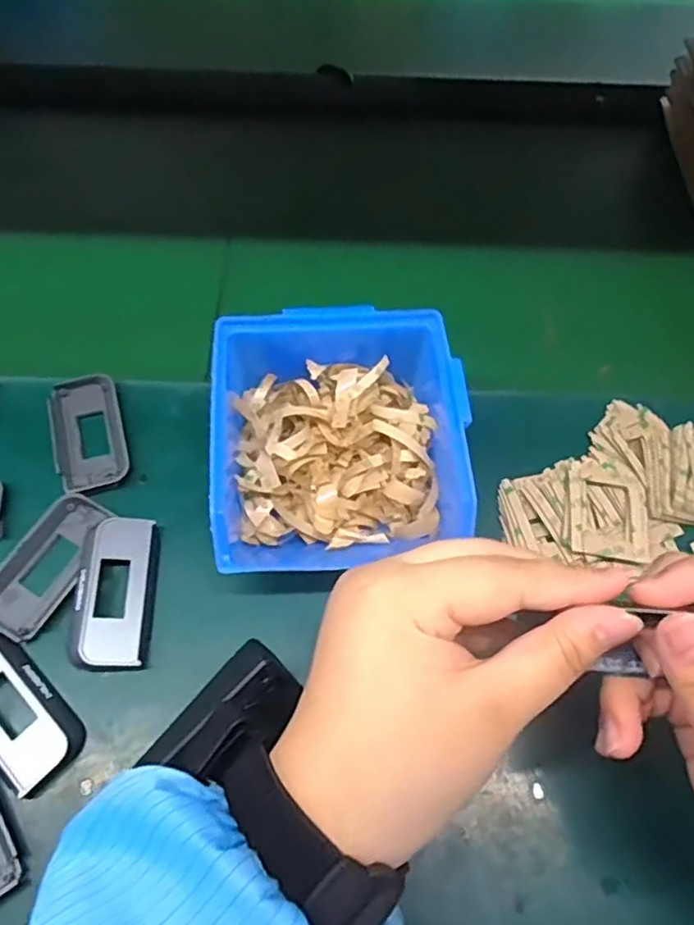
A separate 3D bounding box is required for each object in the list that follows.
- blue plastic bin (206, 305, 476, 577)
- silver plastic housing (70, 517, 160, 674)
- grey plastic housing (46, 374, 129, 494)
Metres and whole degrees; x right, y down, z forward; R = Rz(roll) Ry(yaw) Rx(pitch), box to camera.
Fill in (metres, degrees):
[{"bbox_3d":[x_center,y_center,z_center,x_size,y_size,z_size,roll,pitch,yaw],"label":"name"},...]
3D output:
[{"bbox_3d":[-0.006,-0.013,0.341,0.130,0.068,0.142,-8,60,-6],"label":"blue plastic bin"},{"bbox_3d":[-0.116,0.065,0.321,0.036,0.012,0.076,7,60,-16],"label":"silver plastic housing"},{"bbox_3d":[-0.148,-0.017,0.366,0.039,0.007,0.076,-15,61,-11],"label":"grey plastic housing"}]

